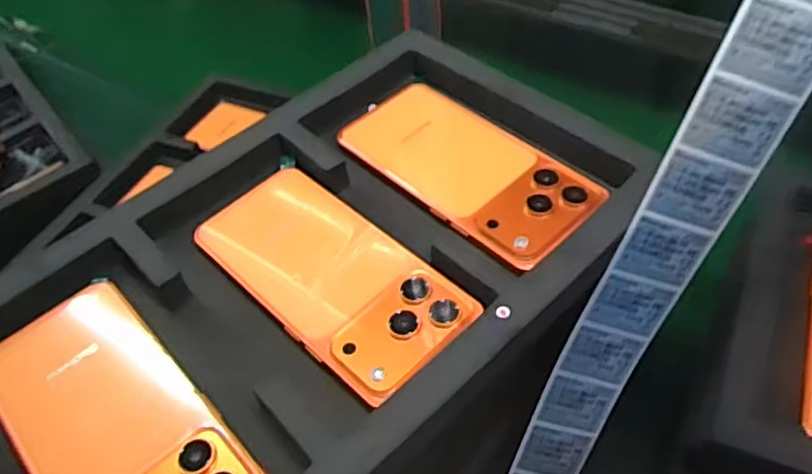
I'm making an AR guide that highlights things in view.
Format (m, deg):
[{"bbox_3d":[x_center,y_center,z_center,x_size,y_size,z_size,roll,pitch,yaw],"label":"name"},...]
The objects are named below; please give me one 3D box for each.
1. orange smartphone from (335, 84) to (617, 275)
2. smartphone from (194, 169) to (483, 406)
[{"bbox_3d":[0.036,-0.041,0.394,0.075,0.010,0.161,-38,56,-25],"label":"orange smartphone"},{"bbox_3d":[-0.042,0.018,0.354,0.075,0.007,0.157,-38,56,-25],"label":"smartphone"}]

